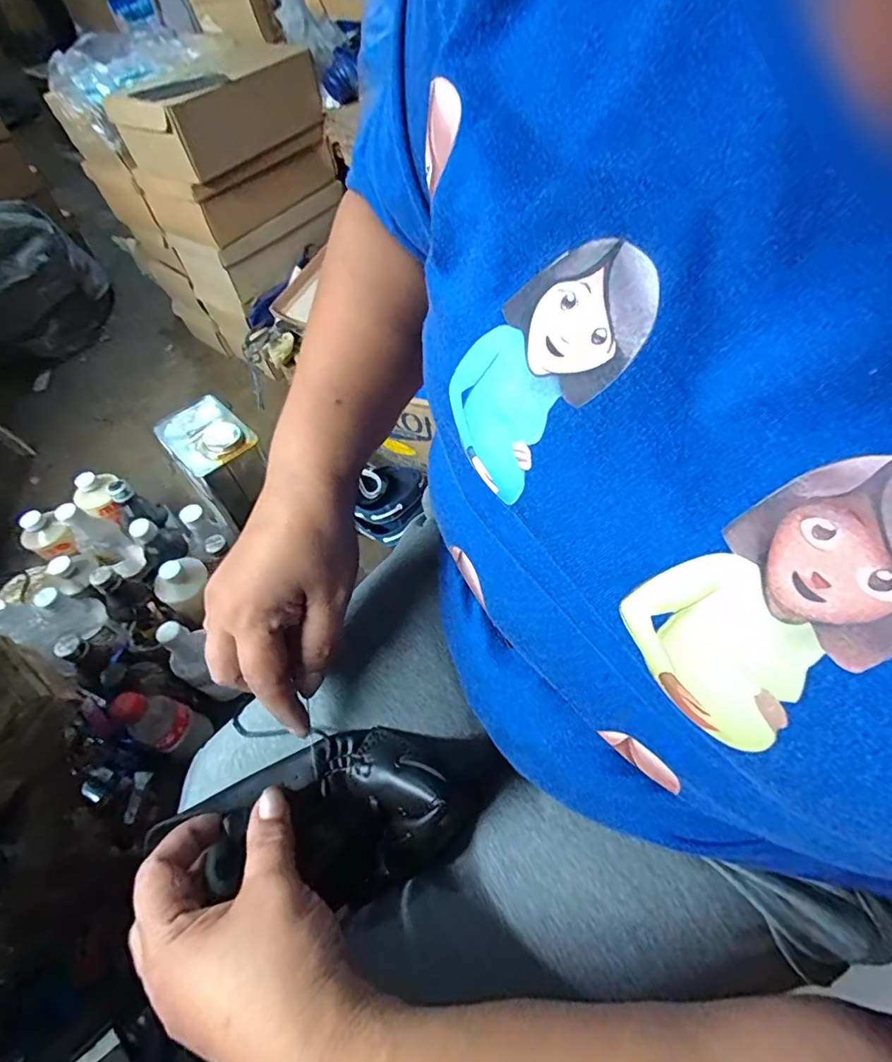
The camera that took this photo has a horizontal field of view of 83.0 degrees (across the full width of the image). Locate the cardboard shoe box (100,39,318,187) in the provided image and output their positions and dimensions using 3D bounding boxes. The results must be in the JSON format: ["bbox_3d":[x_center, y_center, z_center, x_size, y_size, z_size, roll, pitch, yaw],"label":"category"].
[{"bbox_3d":[-0.383,-0.726,0.870,0.151,0.099,0.339,30,63,22],"label":"cardboard shoe box"}]

